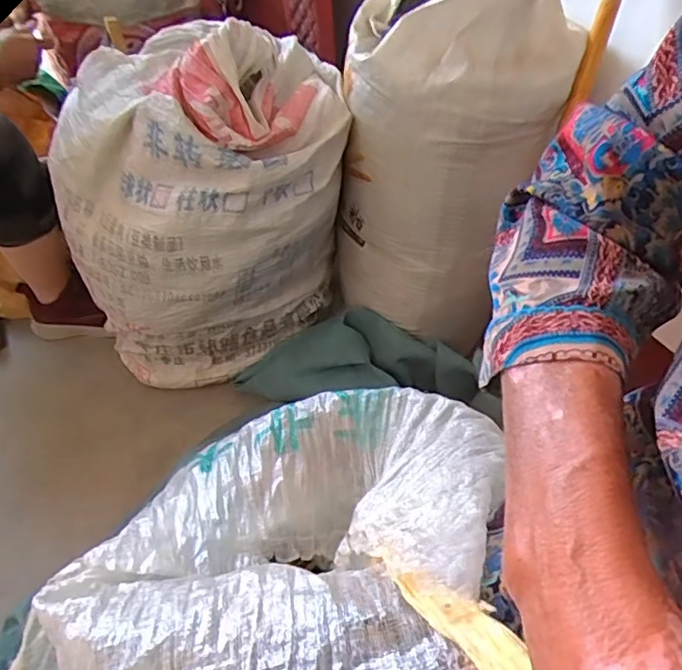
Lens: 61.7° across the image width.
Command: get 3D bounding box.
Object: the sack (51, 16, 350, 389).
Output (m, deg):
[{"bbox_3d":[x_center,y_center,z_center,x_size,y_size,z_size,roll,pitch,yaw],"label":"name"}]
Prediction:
[{"bbox_3d":[-0.205,-0.167,0.886,0.389,0.518,0.339,-26,51,-17],"label":"sack"}]

